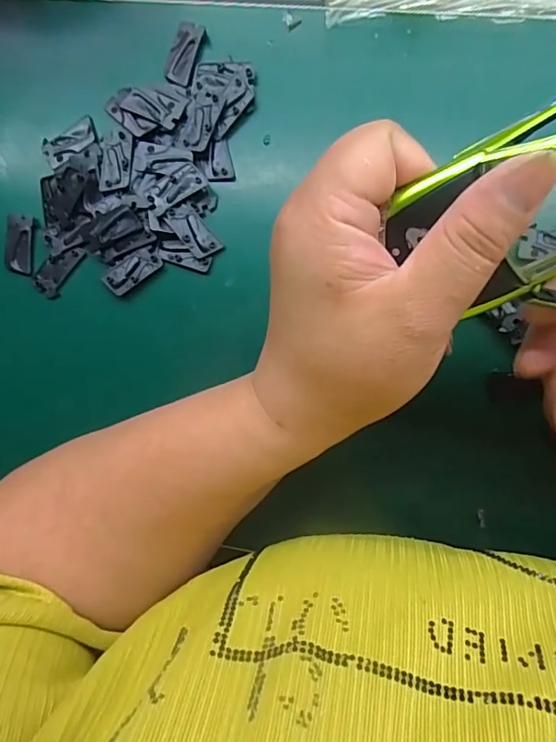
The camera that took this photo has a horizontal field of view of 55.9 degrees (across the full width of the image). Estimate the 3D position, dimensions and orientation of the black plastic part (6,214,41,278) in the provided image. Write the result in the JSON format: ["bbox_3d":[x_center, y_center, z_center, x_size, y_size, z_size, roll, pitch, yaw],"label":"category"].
[{"bbox_3d":[-0.151,-0.074,0.308,0.018,0.004,0.033,12,92,8],"label":"black plastic part"}]

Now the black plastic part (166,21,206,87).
[{"bbox_3d":[-0.052,-0.177,0.292,0.015,0.004,0.033,18,93,8],"label":"black plastic part"}]

